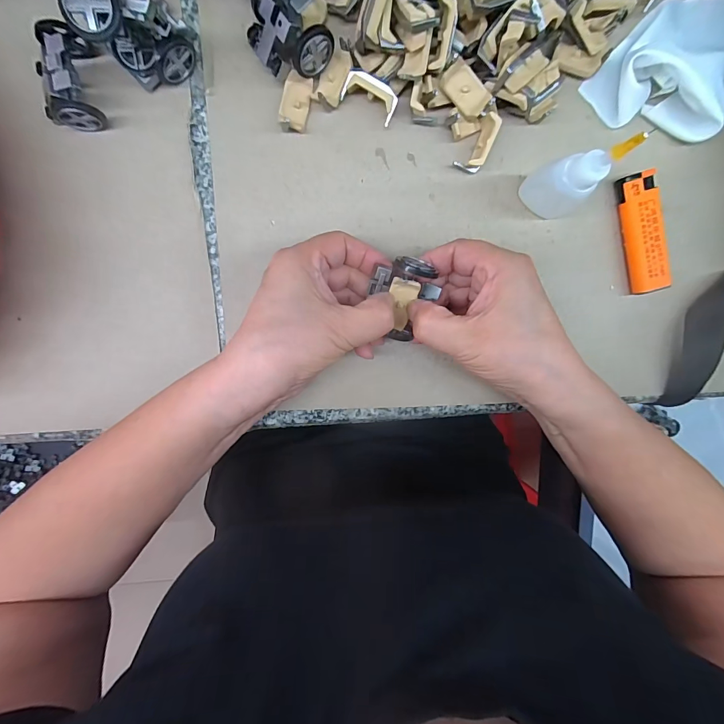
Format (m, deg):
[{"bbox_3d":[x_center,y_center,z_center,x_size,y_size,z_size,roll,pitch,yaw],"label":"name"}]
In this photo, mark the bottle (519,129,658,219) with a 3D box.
[{"bbox_3d":[0.128,-0.107,0.214,0.031,0.090,0.031,-25,99,2],"label":"bottle"}]

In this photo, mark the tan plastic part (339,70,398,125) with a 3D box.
[{"bbox_3d":[0.006,-0.171,0.239,0.036,0.014,0.018,28,97,-6],"label":"tan plastic part"}]

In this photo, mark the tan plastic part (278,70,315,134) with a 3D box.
[{"bbox_3d":[-0.043,-0.167,0.241,0.017,0.011,0.033,13,98,-4],"label":"tan plastic part"}]

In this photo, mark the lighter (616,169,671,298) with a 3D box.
[{"bbox_3d":[0.196,-0.089,0.259,0.021,0.014,0.080,-15,99,1],"label":"lighter"}]

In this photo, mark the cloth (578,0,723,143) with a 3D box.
[{"bbox_3d":[0.216,-0.195,0.236,0.083,0.026,0.115,43,95,-7],"label":"cloth"}]

